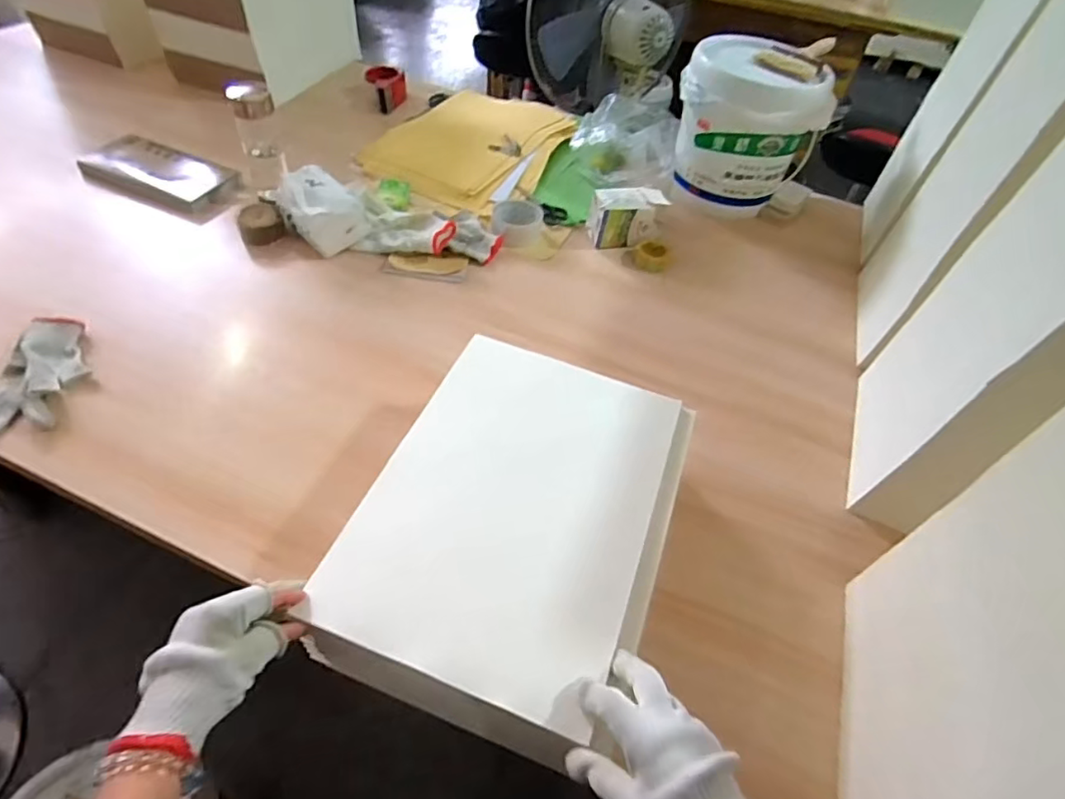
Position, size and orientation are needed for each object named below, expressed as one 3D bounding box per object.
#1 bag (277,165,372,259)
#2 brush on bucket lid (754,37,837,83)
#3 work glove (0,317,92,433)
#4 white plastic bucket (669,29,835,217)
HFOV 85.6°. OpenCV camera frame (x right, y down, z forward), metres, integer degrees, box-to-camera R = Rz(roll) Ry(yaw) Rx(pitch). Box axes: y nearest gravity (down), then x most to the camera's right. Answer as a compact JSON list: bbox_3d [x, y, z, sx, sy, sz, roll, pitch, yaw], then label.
[{"bbox_3d":[-0.343,-0.311,0.946,0.137,0.085,0.102,38,55,22],"label":"bag"},{"bbox_3d":[0.474,-0.623,1.035,0.116,0.029,0.158,22,51,11],"label":"brush on bucket lid"},{"bbox_3d":[-0.627,-0.038,0.729,0.090,0.027,0.177,2,50,-6],"label":"work glove"},{"bbox_3d":[0.394,-0.514,1.091,0.236,0.249,0.218,4,50,-5],"label":"white plastic bucket"}]

